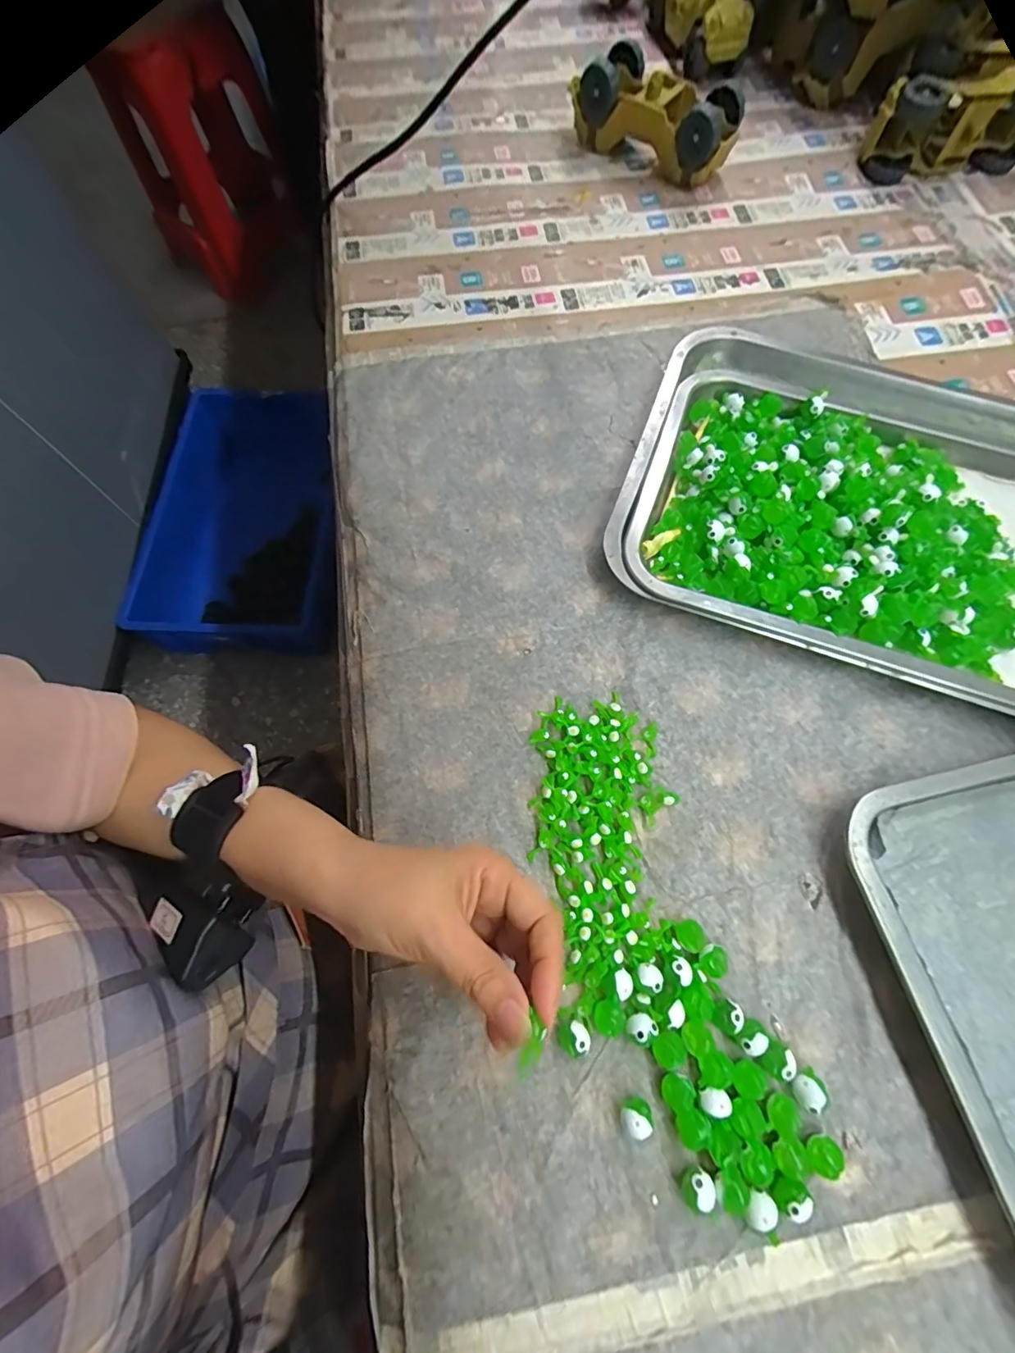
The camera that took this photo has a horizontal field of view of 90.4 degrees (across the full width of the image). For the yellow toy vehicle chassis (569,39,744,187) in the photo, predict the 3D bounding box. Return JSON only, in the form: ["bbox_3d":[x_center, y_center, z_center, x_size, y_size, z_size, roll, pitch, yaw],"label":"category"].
[{"bbox_3d":[0.145,-0.560,0.506,0.169,0.062,0.065,34,74,12],"label":"yellow toy vehicle chassis"}]

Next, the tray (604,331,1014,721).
[{"bbox_3d":[0.268,-0.124,0.357,0.354,0.034,0.271,21,71,8],"label":"tray"}]

